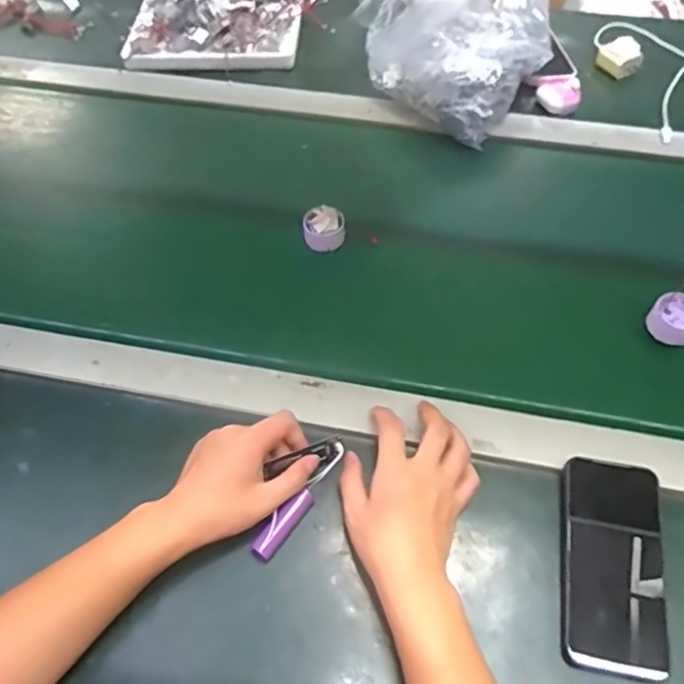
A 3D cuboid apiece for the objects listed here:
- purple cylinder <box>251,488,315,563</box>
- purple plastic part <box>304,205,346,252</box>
[{"bbox_3d":[-0.050,0.153,0.497,0.019,0.018,0.066,31,63,20],"label":"purple cylinder"},{"bbox_3d":[-0.021,-0.128,0.674,0.048,0.041,0.040,-3,57,-1],"label":"purple plastic part"}]

